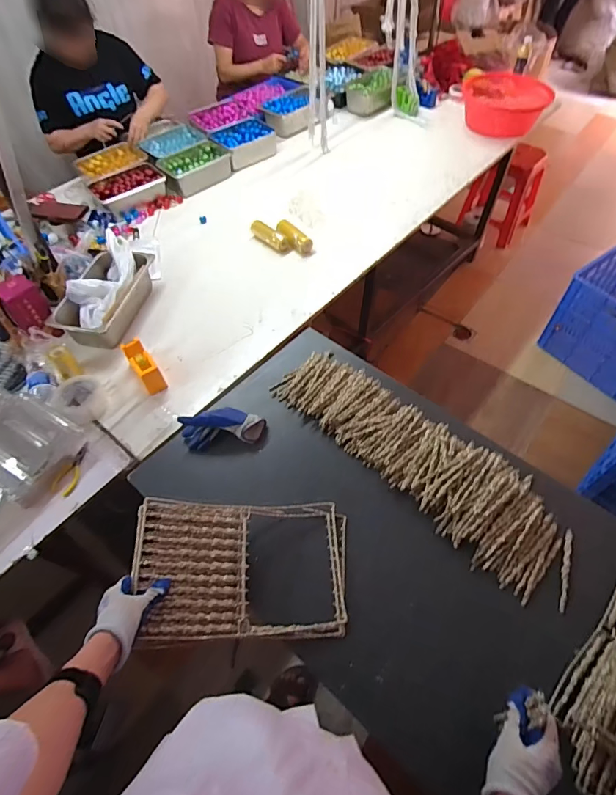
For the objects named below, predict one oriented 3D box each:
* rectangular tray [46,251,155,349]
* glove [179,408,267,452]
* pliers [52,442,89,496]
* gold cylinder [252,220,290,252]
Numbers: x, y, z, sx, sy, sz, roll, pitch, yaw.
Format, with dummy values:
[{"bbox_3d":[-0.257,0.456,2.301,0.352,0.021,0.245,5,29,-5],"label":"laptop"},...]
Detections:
[{"bbox_3d":[-0.560,-0.271,1.200,0.174,0.093,0.320,5,56,5],"label":"rectangular tray"},{"bbox_3d":[-0.190,0.065,0.972,0.187,0.081,0.082,-10,56,-6],"label":"glove"},{"bbox_3d":[-0.519,0.156,0.957,0.044,0.016,0.123,13,57,9],"label":"pliers"},{"bbox_3d":[-0.126,-0.523,1.409,0.049,0.046,0.161,-39,63,-23],"label":"gold cylinder"}]

